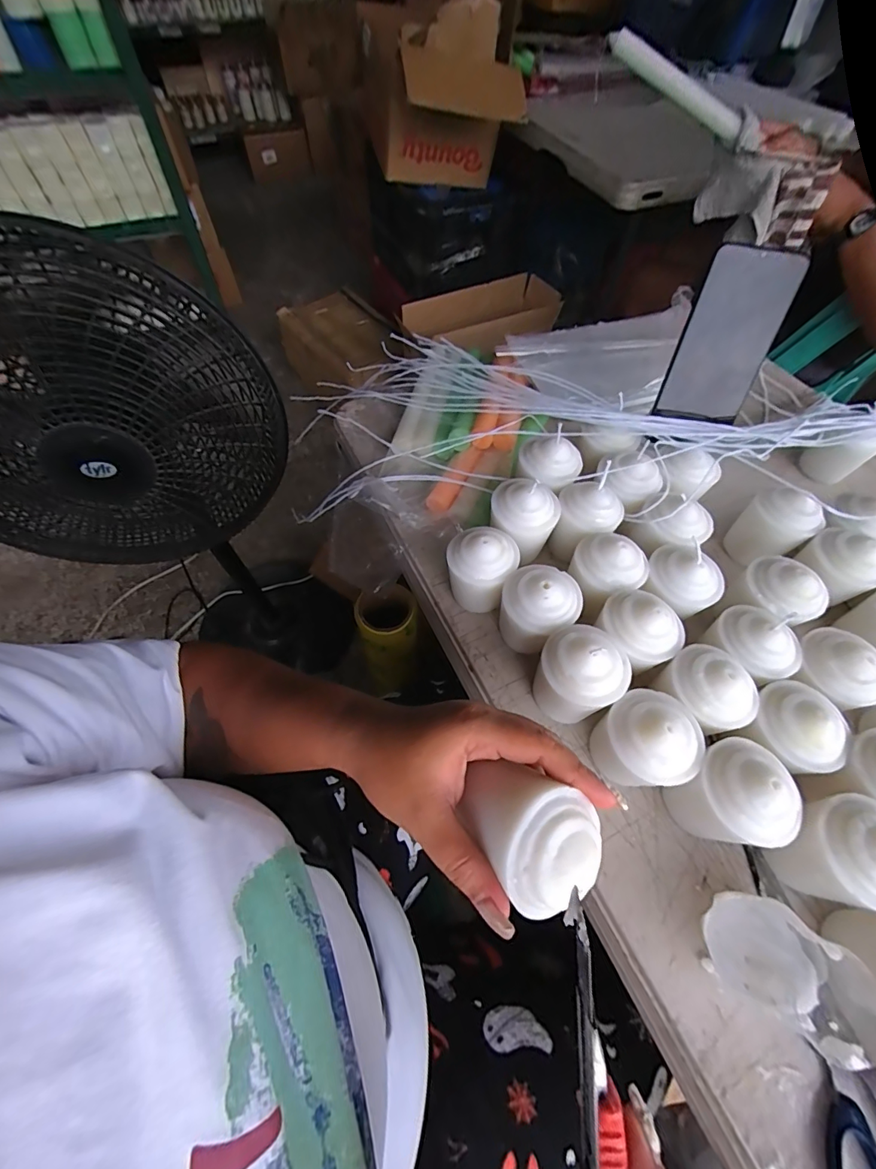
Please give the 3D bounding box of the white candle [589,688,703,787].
[{"bbox_3d":[0.137,0.105,0.288,0.053,0.071,0.055,1,58,-1],"label":"white candle"}]

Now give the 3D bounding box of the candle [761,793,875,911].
[{"bbox_3d":[0.236,0.159,0.258,0.050,0.071,0.054,1,58,-1],"label":"candle"}]

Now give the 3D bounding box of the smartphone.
[{"bbox_3d":[0.261,-0.218,0.391,0.073,0.133,0.004,18,39,13],"label":"smartphone"}]

